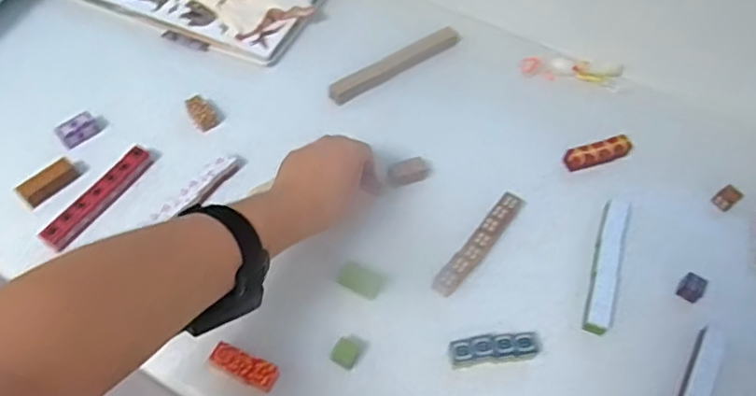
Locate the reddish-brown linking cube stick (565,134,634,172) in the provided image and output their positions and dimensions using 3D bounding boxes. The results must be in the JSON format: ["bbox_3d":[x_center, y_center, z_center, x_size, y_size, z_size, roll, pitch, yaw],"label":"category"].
[{"bbox_3d":[0.265,-0.055,0.711,0.087,0.020,0.026,-15,56,-14],"label":"reddish-brown linking cube stick"}]

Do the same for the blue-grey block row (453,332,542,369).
[{"bbox_3d":[0.113,0.141,0.559,0.087,0.021,0.021,-4,54,-7],"label":"blue-grey block row"}]

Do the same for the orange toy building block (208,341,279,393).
[{"bbox_3d":[-0.121,0.155,0.544,0.062,0.023,0.023,19,55,10],"label":"orange toy building block"}]

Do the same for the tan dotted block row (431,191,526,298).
[{"bbox_3d":[0.109,0.047,0.633,0.026,0.024,0.144,33,59,19],"label":"tan dotted block row"}]

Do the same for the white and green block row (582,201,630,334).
[{"bbox_3d":[0.240,0.064,0.619,0.027,0.015,0.166,19,55,10],"label":"white and green block row"}]

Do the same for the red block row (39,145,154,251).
[{"bbox_3d":[-0.300,-0.003,0.642,0.026,0.022,0.137,28,57,16],"label":"red block row"}]

